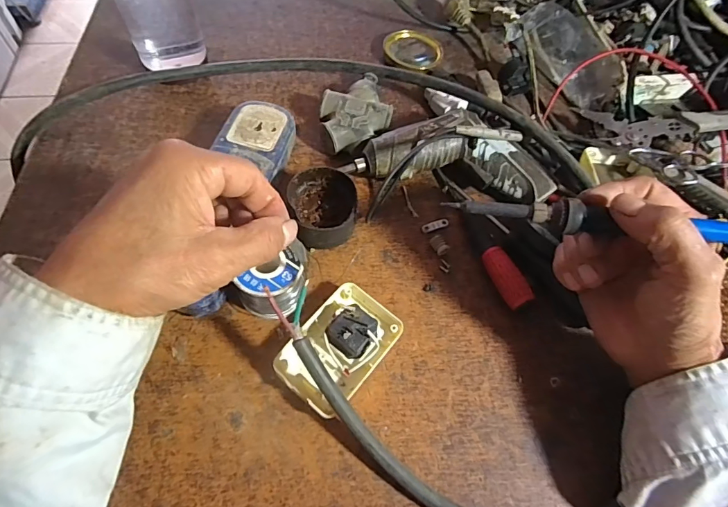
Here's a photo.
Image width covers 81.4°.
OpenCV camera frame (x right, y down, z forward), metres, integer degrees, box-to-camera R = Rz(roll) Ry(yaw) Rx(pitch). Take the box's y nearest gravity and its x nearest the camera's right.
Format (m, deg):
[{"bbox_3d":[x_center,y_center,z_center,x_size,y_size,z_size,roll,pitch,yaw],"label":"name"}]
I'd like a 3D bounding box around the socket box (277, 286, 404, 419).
[{"bbox_3d":[-0.018,0.067,0.312,0.059,0.024,0.088,37,66,16],"label":"socket box"}]

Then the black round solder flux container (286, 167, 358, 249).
[{"bbox_3d":[-0.032,-0.040,0.357,0.055,0.029,0.062,-16,63,-11],"label":"black round solder flux container"}]

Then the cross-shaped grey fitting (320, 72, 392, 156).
[{"bbox_3d":[-0.009,-0.141,0.424,0.067,0.033,0.092,-12,63,-9],"label":"cross-shaped grey fitting"}]

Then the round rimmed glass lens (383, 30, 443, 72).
[{"bbox_3d":[0.057,-0.232,0.488,0.067,0.017,0.055,3,61,-1],"label":"round rimmed glass lens"}]

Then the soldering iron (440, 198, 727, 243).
[{"bbox_3d":[0.160,-0.018,0.259,0.210,0.015,0.019,7,61,8],"label":"soldering iron"}]

